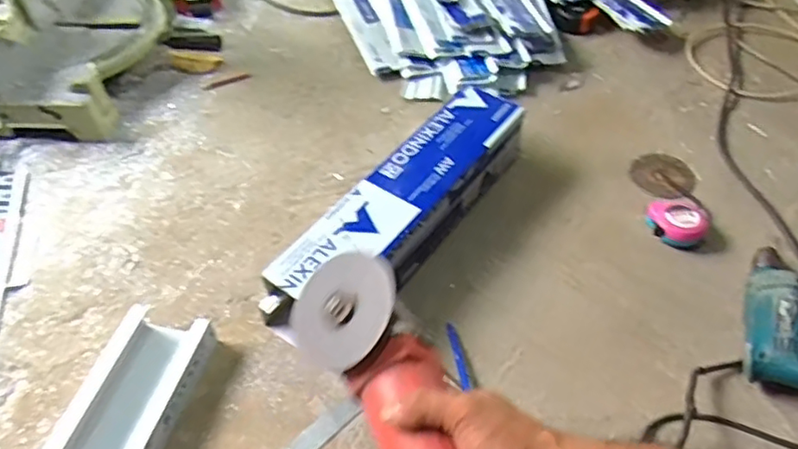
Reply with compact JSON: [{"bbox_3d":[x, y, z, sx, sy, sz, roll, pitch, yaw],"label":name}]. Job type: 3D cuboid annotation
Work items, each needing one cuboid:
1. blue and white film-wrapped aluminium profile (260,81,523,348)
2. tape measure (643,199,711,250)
[{"bbox_3d":[0.012,-0.021,0.842,0.113,0.092,0.442,27,55,24],"label":"blue and white film-wrapped aluminium profile"},{"bbox_3d":[0.387,-0.005,0.862,0.079,0.030,0.083,15,51,15],"label":"tape measure"}]

